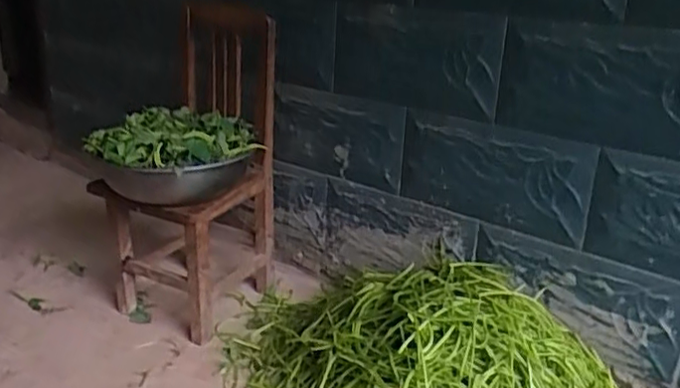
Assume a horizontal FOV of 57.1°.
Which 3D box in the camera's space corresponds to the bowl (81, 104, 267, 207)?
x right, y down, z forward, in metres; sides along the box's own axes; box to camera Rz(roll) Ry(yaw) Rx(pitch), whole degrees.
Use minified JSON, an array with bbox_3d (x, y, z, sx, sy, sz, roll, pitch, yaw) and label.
[{"bbox_3d":[-0.343,-0.082,1.301,0.341,0.124,0.283,-3,20,-14],"label":"bowl"}]

